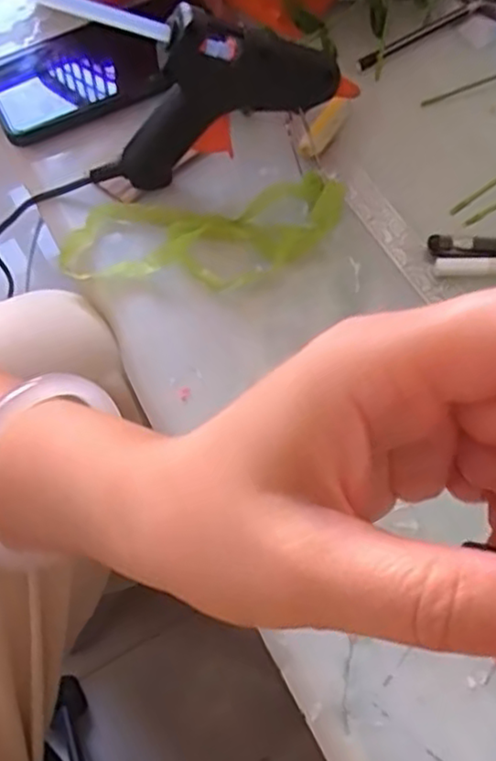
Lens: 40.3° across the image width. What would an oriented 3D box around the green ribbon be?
[{"bbox_3d":[-0.025,-0.078,0.379,0.159,0.017,0.058,-10,65,-1],"label":"green ribbon"}]

